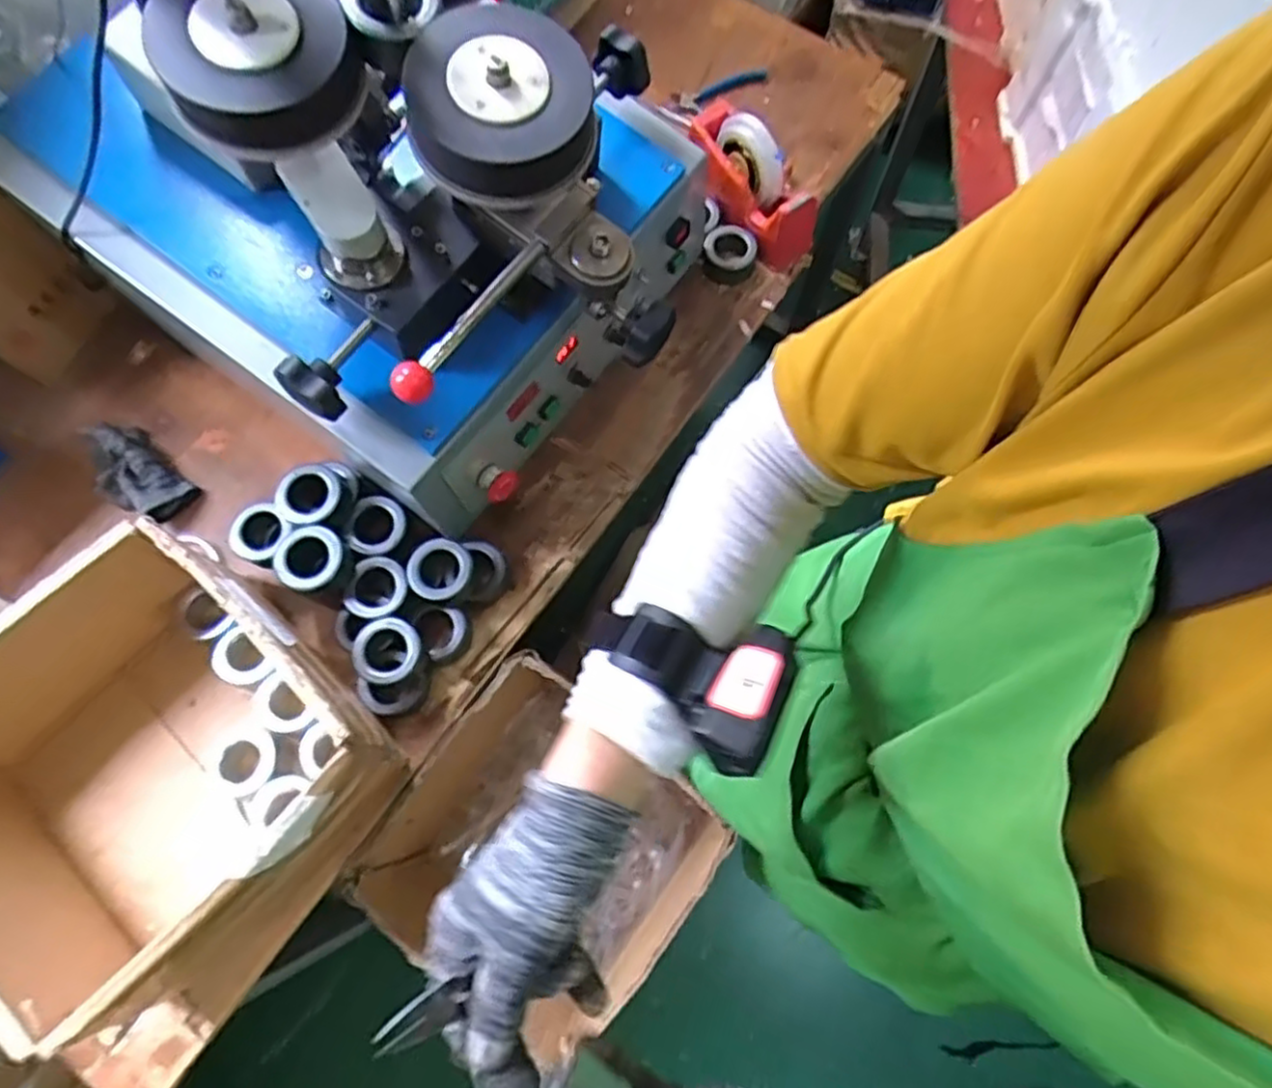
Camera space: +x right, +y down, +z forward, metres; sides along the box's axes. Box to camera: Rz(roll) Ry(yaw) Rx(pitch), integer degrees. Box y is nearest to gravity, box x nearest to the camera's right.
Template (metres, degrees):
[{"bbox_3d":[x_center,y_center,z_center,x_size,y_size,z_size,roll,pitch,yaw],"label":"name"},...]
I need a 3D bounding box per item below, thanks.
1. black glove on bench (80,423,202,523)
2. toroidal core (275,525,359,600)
[{"bbox_3d":[-0.595,-0.089,0.846,0.150,0.040,0.076,42,76,12],"label":"black glove on bench"},{"bbox_3d":[-0.331,0.019,0.747,0.074,0.050,0.070,25,73,7],"label":"toroidal core"}]

